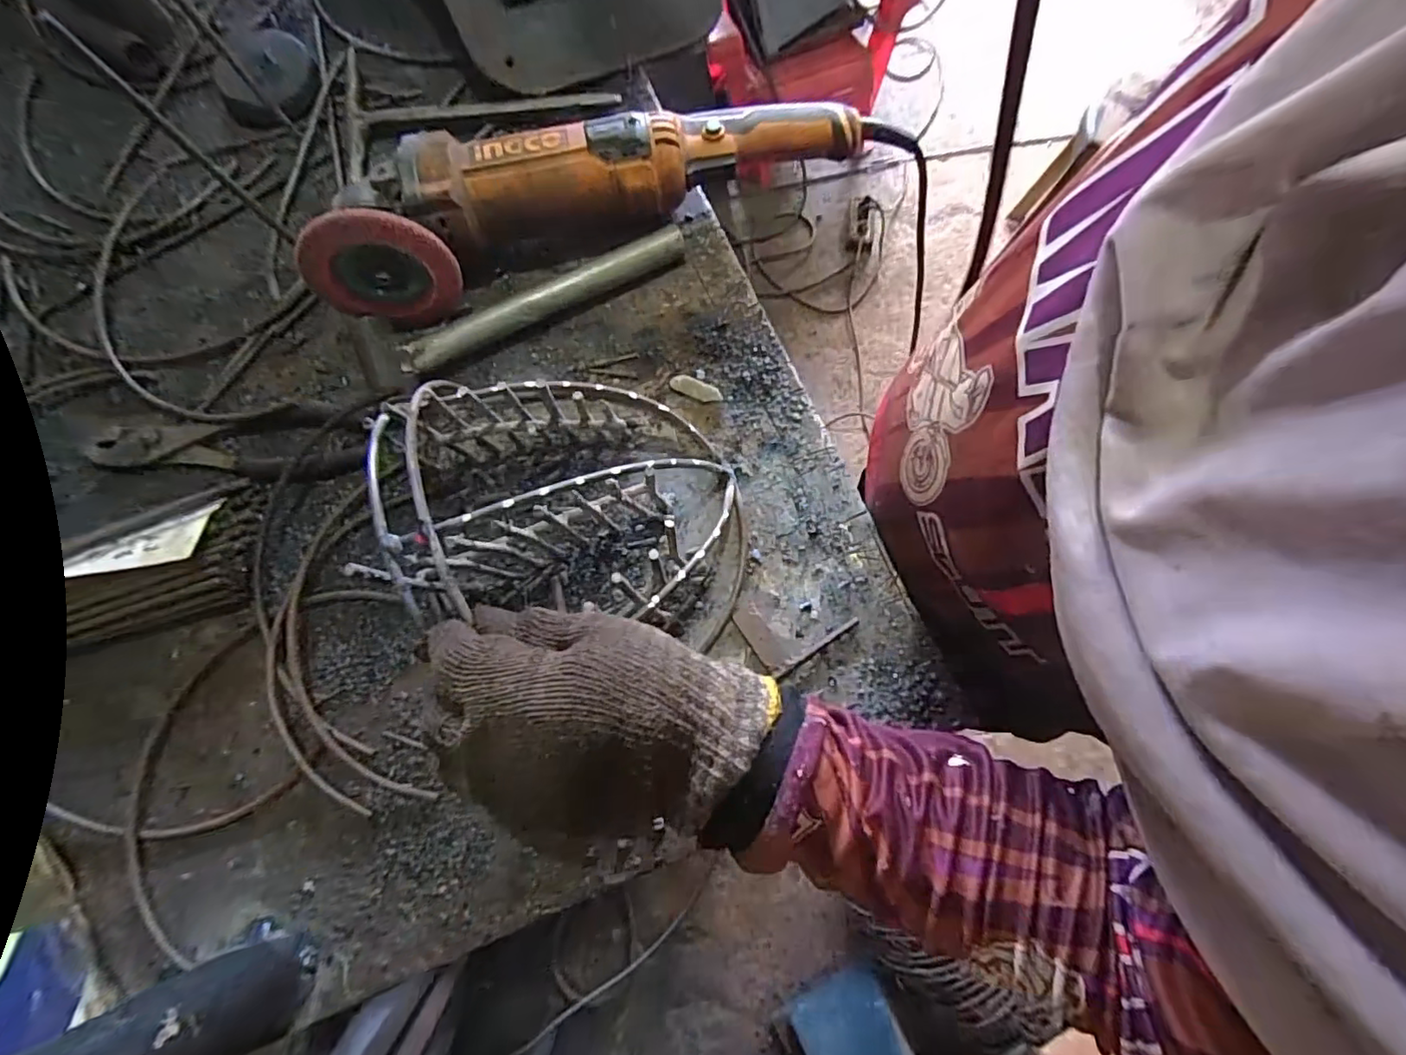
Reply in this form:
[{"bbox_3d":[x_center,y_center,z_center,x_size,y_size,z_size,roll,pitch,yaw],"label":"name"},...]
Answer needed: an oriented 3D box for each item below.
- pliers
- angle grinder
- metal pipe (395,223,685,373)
[{"bbox_3d":[-0.336,-0.054,0.415,0.188,0.013,0.056,-8,76,-1],"label":"pliers"},{"bbox_3d":[-0.053,-0.240,0.420,0.425,0.079,0.097,-11,76,-2],"label":"angle grinder"},{"bbox_3d":[-0.114,-0.165,0.432,0.215,0.021,0.024,-27,77,-6],"label":"metal pipe"}]

